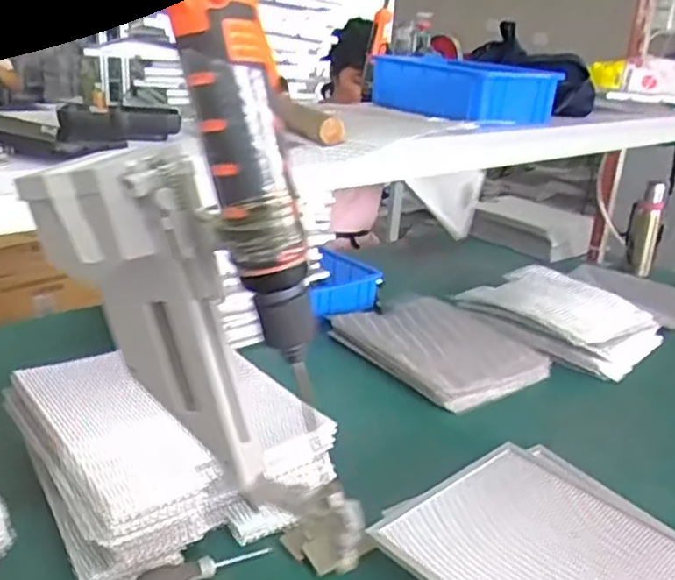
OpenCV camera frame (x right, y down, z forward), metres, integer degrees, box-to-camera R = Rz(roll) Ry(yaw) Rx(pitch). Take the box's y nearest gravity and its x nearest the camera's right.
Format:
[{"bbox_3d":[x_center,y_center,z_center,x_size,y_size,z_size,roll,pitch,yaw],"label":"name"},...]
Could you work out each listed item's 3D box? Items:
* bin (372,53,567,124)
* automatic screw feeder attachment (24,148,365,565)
[{"bbox_3d":[0.188,-0.305,1.031,0.156,0.072,0.247,-12,26,-36],"label":"bin"},{"bbox_3d":[-0.068,0.043,0.348,0.094,0.242,0.038,-22,16,15],"label":"automatic screw feeder attachment"}]

